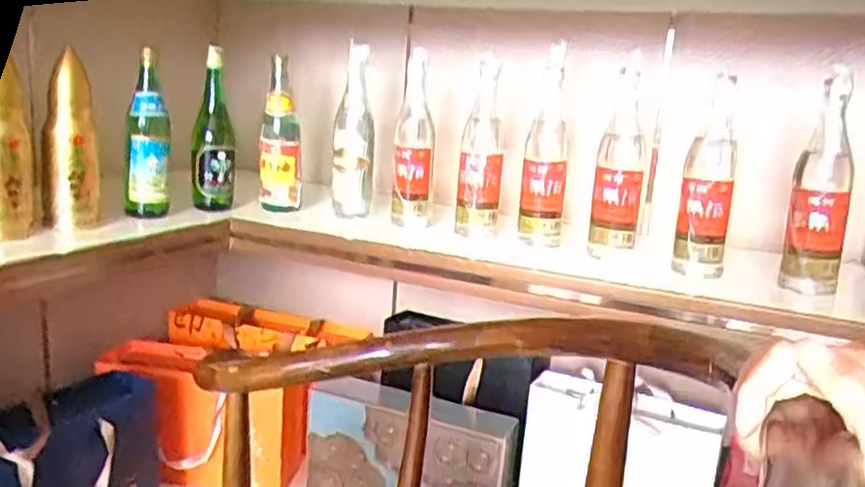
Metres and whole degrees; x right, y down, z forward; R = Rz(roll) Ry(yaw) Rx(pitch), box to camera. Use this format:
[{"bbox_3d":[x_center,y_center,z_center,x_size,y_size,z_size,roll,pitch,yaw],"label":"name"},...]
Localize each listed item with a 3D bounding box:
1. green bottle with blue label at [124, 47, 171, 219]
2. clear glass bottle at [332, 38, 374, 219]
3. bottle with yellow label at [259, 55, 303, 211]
[{"bbox_3d":[-0.430,-0.152,1.117,0.065,0.221,0.062,0,13,-20],"label":"green bottle with blue label"},{"bbox_3d":[-0.128,-0.172,1.202,0.068,0.260,0.058,3,12,-6],"label":"clear glass bottle"},{"bbox_3d":[-0.251,-0.174,1.236,0.073,0.239,0.071,2,13,-10],"label":"bottle with yellow label"}]

